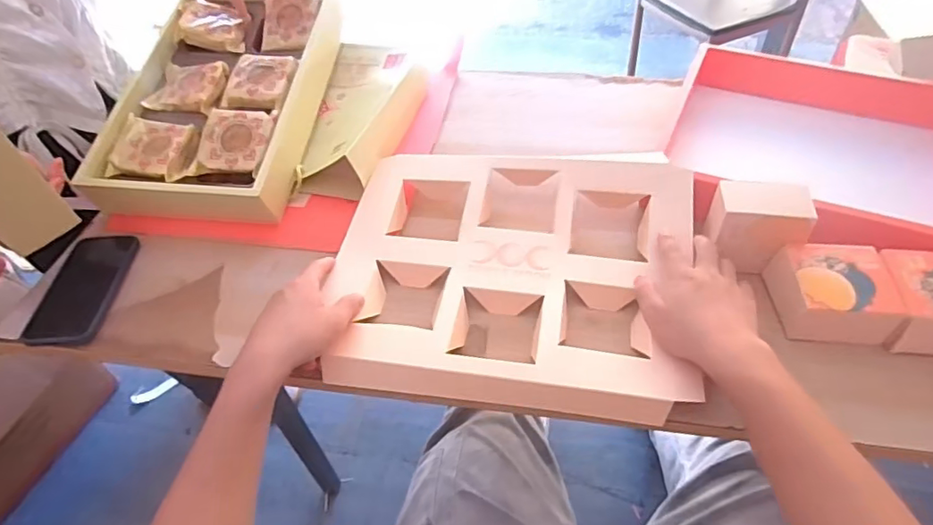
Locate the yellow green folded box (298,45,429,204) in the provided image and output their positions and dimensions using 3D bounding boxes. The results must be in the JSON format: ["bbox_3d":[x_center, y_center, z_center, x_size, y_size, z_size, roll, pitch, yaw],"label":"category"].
[{"bbox_3d":[-0.146,-0.207,0.778,0.124,0.070,0.263,7,50,9],"label":"yellow green folded box"}]

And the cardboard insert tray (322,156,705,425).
[{"bbox_3d":[0.047,0.006,0.614,0.367,0.051,0.310,5,50,9],"label":"cardboard insert tray"}]

